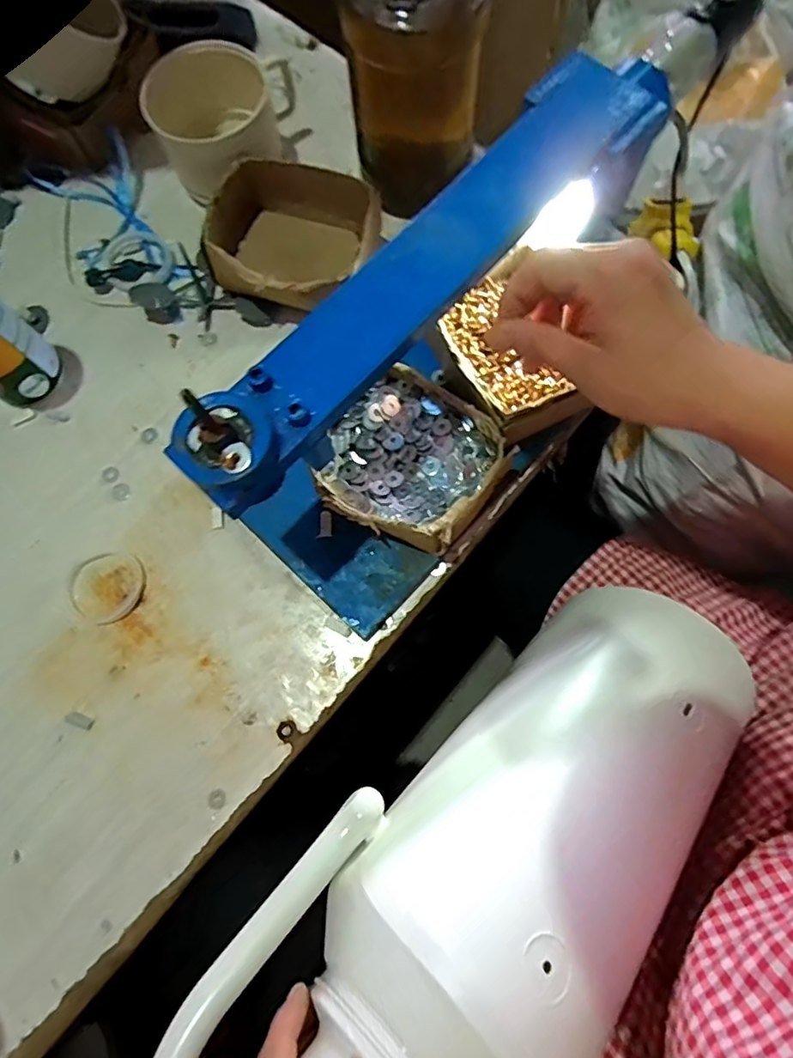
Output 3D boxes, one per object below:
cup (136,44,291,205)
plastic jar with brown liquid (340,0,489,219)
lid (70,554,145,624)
[{"bbox_3d":[-0.149,-0.362,0.494,0.089,0.090,0.129,35,80,9],"label":"cup"},{"bbox_3d":[0.010,-0.356,0.438,0.094,0.186,0.083,-43,79,-8],"label":"plastic jar with brown liquid"},{"bbox_3d":[-0.230,0.047,0.437,0.057,0.004,0.052,0,77,2],"label":"lid"}]

